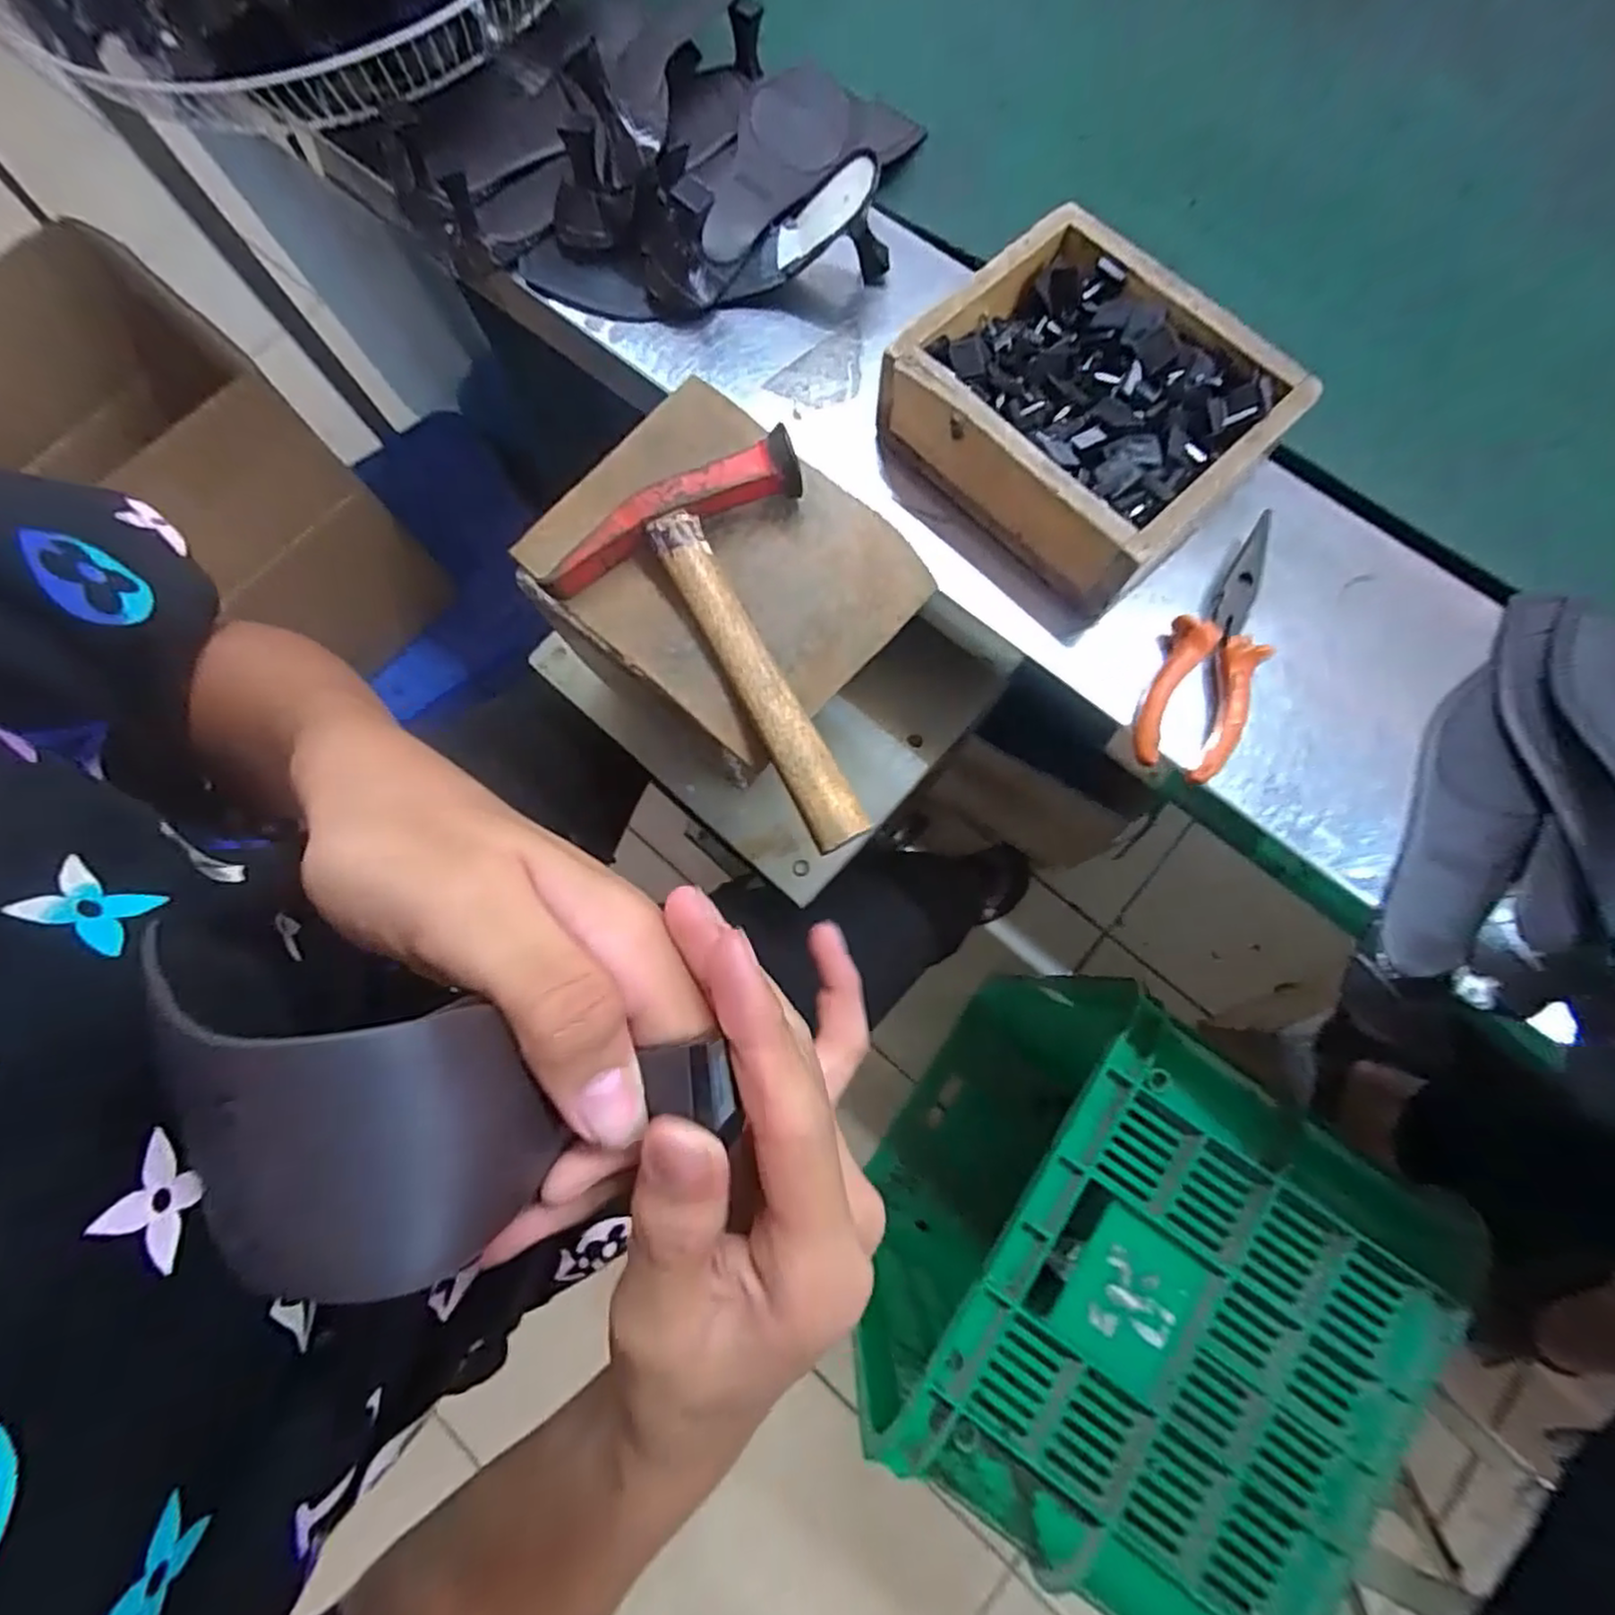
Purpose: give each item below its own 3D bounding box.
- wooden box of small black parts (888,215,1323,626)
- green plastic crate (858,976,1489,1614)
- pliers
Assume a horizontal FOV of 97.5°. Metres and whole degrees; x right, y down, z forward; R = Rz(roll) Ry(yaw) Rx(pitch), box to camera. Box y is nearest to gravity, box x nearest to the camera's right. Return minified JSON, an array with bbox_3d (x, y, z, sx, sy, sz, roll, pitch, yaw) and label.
[{"bbox_3d":[0.150,-0.219,0.401,0.166,0.062,0.180,-44,79,-9],"label":"wooden box of small black parts"},{"bbox_3d":[0.296,0.450,0.813,0.302,0.612,0.425,34,79,9],"label":"green plastic crate"},{"bbox_3d":[0.228,-0.092,0.393,0.050,0.021,0.155,24,78,7],"label":"pliers"}]

